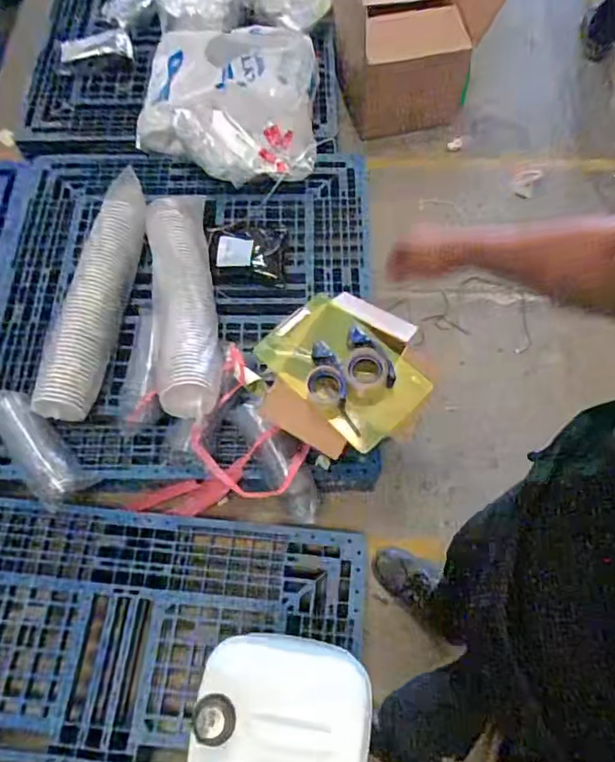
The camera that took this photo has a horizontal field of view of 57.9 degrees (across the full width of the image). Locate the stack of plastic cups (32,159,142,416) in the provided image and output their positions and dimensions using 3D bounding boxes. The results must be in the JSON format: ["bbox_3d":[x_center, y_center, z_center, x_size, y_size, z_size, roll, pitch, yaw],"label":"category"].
[{"bbox_3d":[-0.572,-0.250,1.532,0.124,0.157,0.736,10,69,4],"label":"stack of plastic cups"}]

